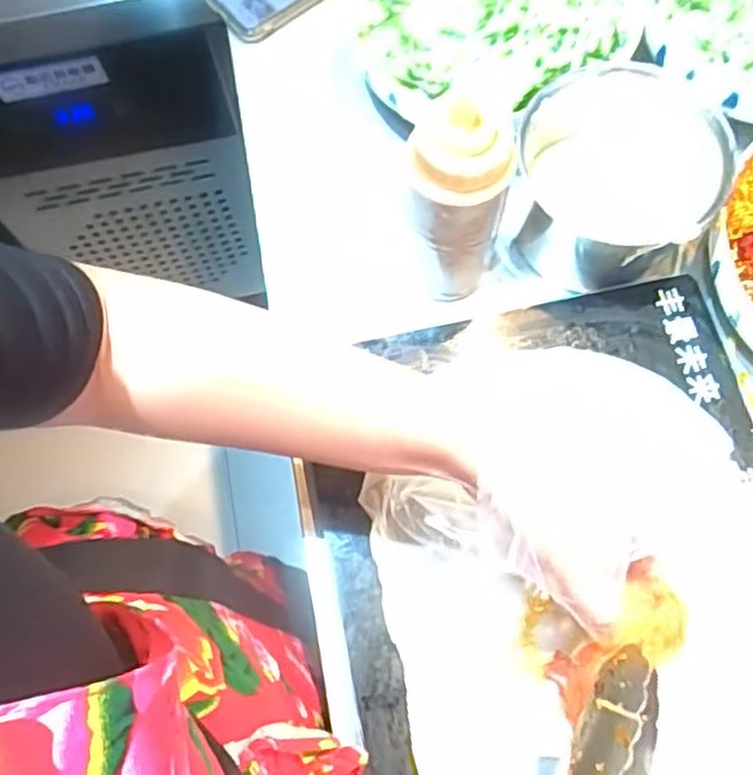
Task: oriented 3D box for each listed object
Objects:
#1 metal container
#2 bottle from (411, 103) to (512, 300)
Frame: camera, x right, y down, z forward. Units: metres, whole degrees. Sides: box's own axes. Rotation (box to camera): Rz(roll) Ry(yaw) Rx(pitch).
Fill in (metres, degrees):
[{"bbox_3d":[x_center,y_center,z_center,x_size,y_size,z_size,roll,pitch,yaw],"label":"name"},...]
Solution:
[{"bbox_3d":[0.166,-0.145,0.542,0.121,0.121,0.143,-32,75,-10],"label":"metal container"},{"bbox_3d":[0.052,-0.114,0.486,0.060,0.161,0.054,12,72,4],"label":"bottle"}]

